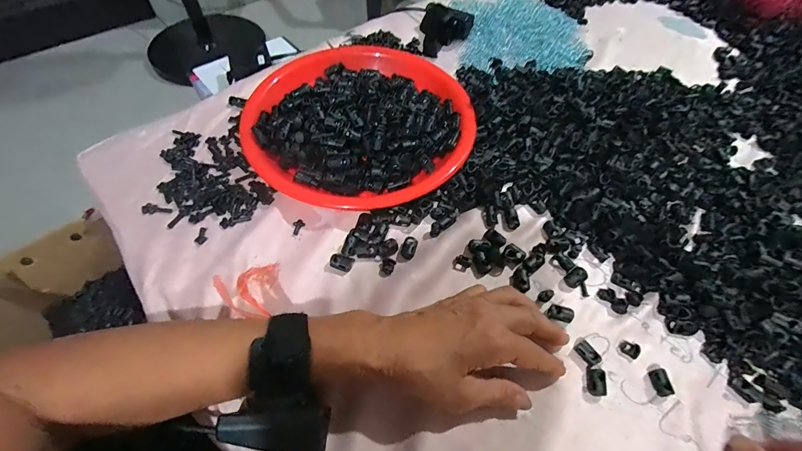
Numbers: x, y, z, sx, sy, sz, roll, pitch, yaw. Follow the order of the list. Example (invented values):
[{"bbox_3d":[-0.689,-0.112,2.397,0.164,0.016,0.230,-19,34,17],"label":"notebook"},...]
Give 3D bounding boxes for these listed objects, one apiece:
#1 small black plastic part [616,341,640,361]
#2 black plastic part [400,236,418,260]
[{"bbox_3d":[0.193,0.105,0.303,0.015,0.006,0.015,37,63,19],"label":"small black plastic part"},{"bbox_3d":[0.008,0.021,0.350,0.014,0.007,0.022,16,58,8],"label":"black plastic part"}]

